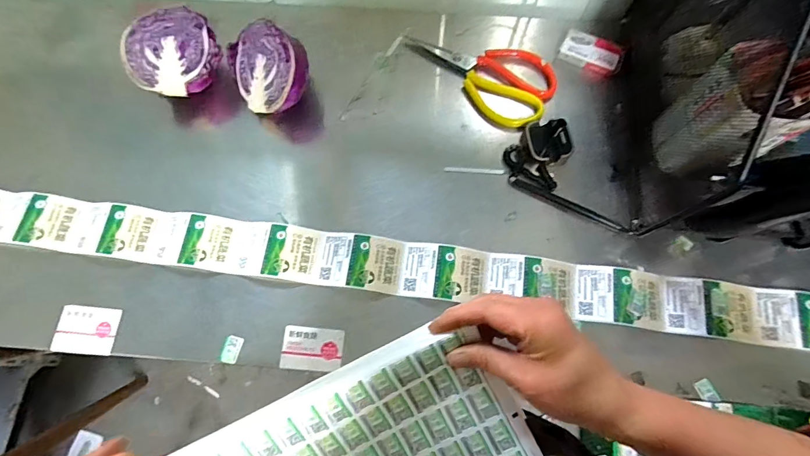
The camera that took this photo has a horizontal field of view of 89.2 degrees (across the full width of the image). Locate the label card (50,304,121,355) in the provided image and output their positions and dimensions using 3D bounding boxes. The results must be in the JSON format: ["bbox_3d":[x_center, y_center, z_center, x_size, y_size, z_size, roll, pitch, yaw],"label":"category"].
[{"bbox_3d":[-0.321,0.103,0.415,0.057,0.004,0.046,7,68,-3],"label":"label card"}]

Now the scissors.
[{"bbox_3d":[0.091,-0.198,0.495,0.187,0.020,0.090,37,76,10],"label":"scissors"}]

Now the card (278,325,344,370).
[{"bbox_3d":[-0.093,0.121,0.412,0.062,0.004,0.041,4,73,0],"label":"card"}]

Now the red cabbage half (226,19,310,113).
[{"bbox_3d":[-0.145,-0.182,0.470,0.085,0.048,0.099,-36,79,30],"label":"red cabbage half"}]

